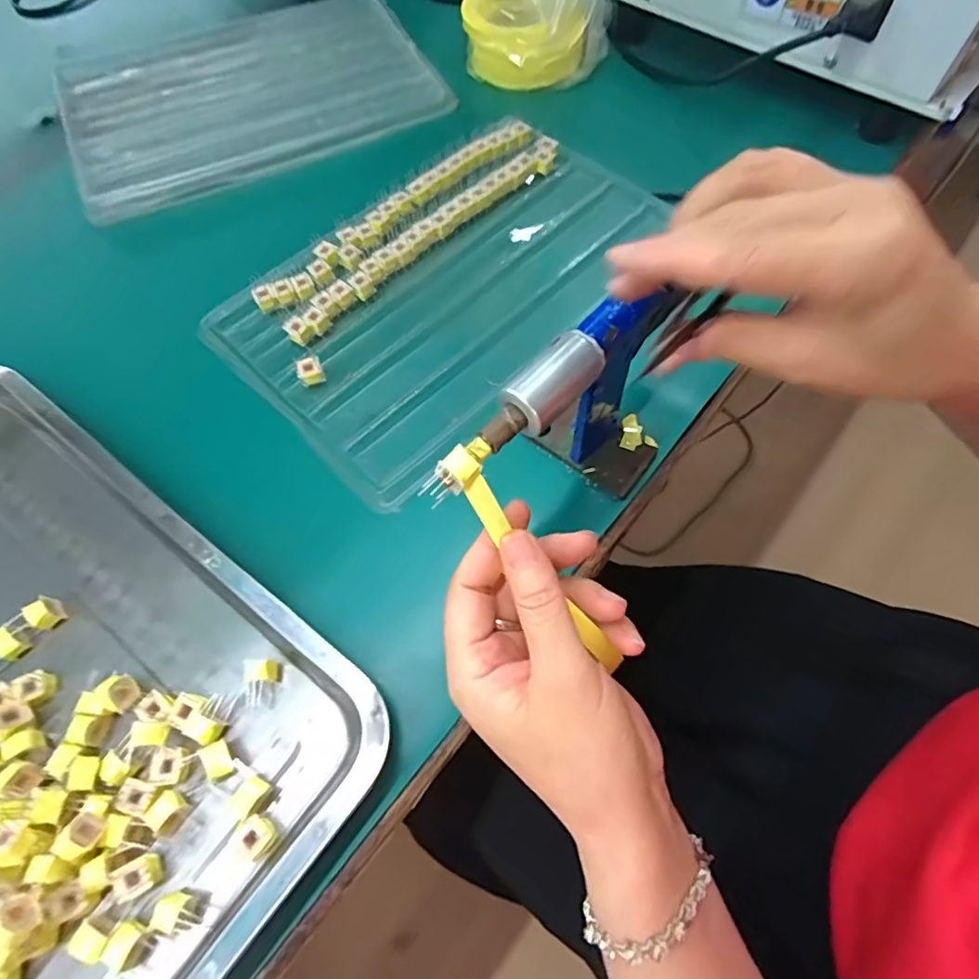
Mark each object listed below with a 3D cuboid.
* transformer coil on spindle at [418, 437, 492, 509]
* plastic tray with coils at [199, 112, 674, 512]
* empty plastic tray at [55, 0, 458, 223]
[{"bbox_3d":[-0.012,-0.008,0.223,0.012,0.008,0.034,36,69,18],"label":"transformer coil on spindle"},{"bbox_3d":[-0.025,-0.156,0.429,0.197,0.035,0.321,41,71,19],"label":"plastic tray with coils"},{"bbox_3d":[-0.221,-0.371,0.531,0.320,0.022,0.226,-21,65,-9],"label":"empty plastic tray"}]

